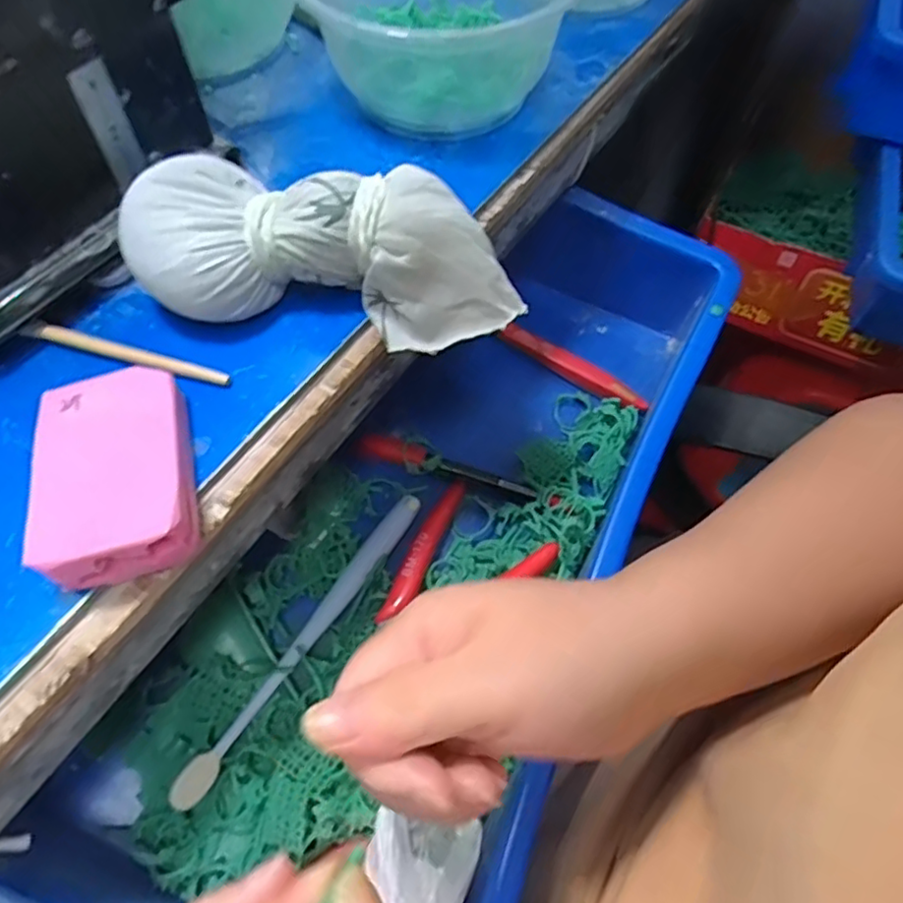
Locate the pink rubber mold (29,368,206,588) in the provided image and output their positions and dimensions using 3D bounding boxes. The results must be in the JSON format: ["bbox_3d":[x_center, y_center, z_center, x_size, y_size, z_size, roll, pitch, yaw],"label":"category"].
[{"bbox_3d":[-0.110,0.007,0.210,0.044,0.023,0.074,-16,62,-10],"label":"pink rubber mold"}]

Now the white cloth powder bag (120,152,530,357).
[{"bbox_3d":[-0.046,-0.076,0.242,0.140,0.047,0.047,0,60,-1],"label":"white cloth powder bag"}]

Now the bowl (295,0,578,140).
[{"bbox_3d":[-0.013,-0.213,0.306,0.126,0.068,0.113,-32,65,-18],"label":"bowl"}]

